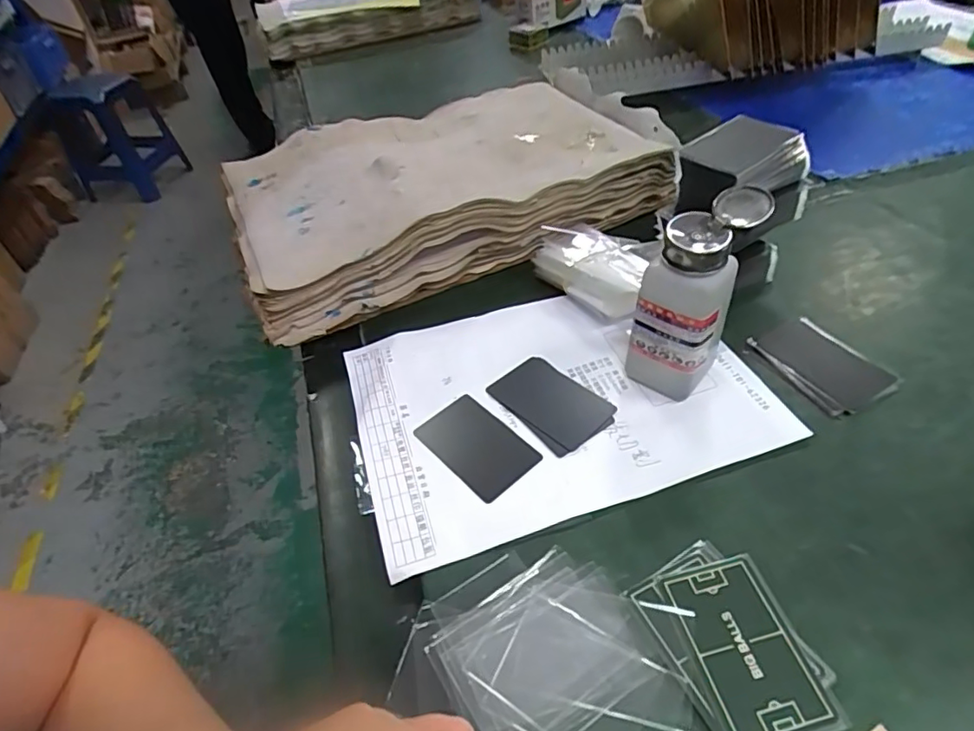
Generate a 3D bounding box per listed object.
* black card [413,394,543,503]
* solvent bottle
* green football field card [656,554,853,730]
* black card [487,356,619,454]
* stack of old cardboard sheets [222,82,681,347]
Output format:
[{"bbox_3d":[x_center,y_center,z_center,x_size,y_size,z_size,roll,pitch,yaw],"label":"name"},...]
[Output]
[{"bbox_3d":[-0.008,0.057,0.398,0.052,0.004,0.084,-35,52,-24],"label":"black card"},{"bbox_3d":[0.142,-0.046,0.387,0.052,0.139,0.067,28,55,30],"label":"solvent bottle"},{"bbox_3d":[0.132,0.146,0.287,0.059,0.006,0.087,-13,46,-5],"label":"green football field card"},{"bbox_3d":[0.049,0.025,0.423,0.054,0.004,0.088,-36,52,-25],"label":"black card"},{"bbox_3d":[-0.048,-0.197,0.603,0.431,0.088,0.263,-21,47,-13],"label":"stack of old cardboard sheets"}]

